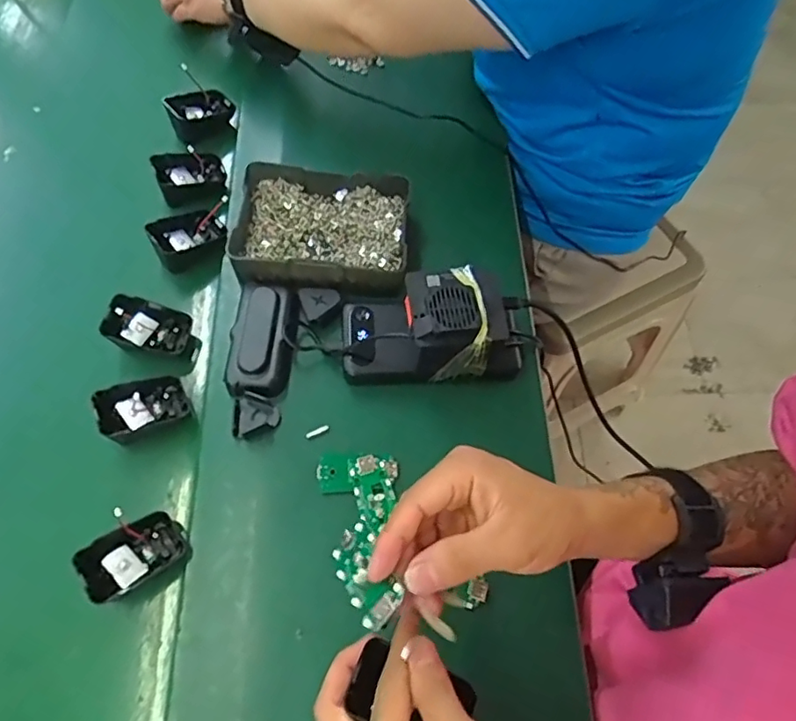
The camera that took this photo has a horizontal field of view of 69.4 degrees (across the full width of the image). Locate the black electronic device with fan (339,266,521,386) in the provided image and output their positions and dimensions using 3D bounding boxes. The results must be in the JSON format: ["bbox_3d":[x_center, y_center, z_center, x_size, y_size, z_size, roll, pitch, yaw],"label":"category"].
[{"bbox_3d":[0.030,-0.033,0.488,0.152,0.073,0.080,-1,65,0],"label":"black electronic device with fan"}]

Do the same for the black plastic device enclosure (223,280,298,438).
[{"bbox_3d":[-0.120,-0.008,0.501,0.054,0.025,0.143,0,65,0],"label":"black plastic device enclosure"}]

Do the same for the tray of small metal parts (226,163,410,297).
[{"bbox_3d":[-0.072,-0.128,0.551,0.156,0.037,0.123,2,65,1],"label":"tray of small metal parts"}]

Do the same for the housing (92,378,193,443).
[{"bbox_3d":[-0.211,0.039,0.476,0.066,0.041,0.044,-24,67,-11],"label":"housing"}]

